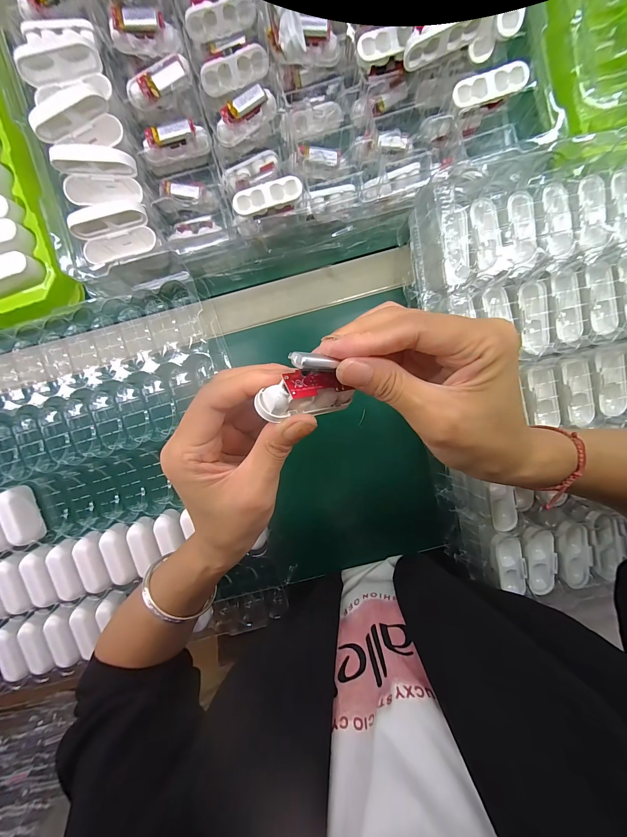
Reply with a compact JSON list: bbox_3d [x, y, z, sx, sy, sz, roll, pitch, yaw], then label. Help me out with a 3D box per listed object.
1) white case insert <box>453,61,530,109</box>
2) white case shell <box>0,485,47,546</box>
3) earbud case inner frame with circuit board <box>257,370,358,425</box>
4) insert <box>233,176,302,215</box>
[{"bbox_3d":[0.155,-0.289,0.260,0.061,0.007,0.022,-15,94,2],"label":"white case insert"},{"bbox_3d":[-0.328,0.109,0.338,0.023,0.025,0.063,-17,94,2],"label":"white case shell"},{"bbox_3d":[0.000,-0.014,0.164,0.060,0.016,0.024,-7,96,-38],"label":"earbud case inner frame with circuit board"},{"bbox_3d":[-0.041,-0.202,0.273,0.063,0.007,0.019,-16,94,2],"label":"insert"}]

